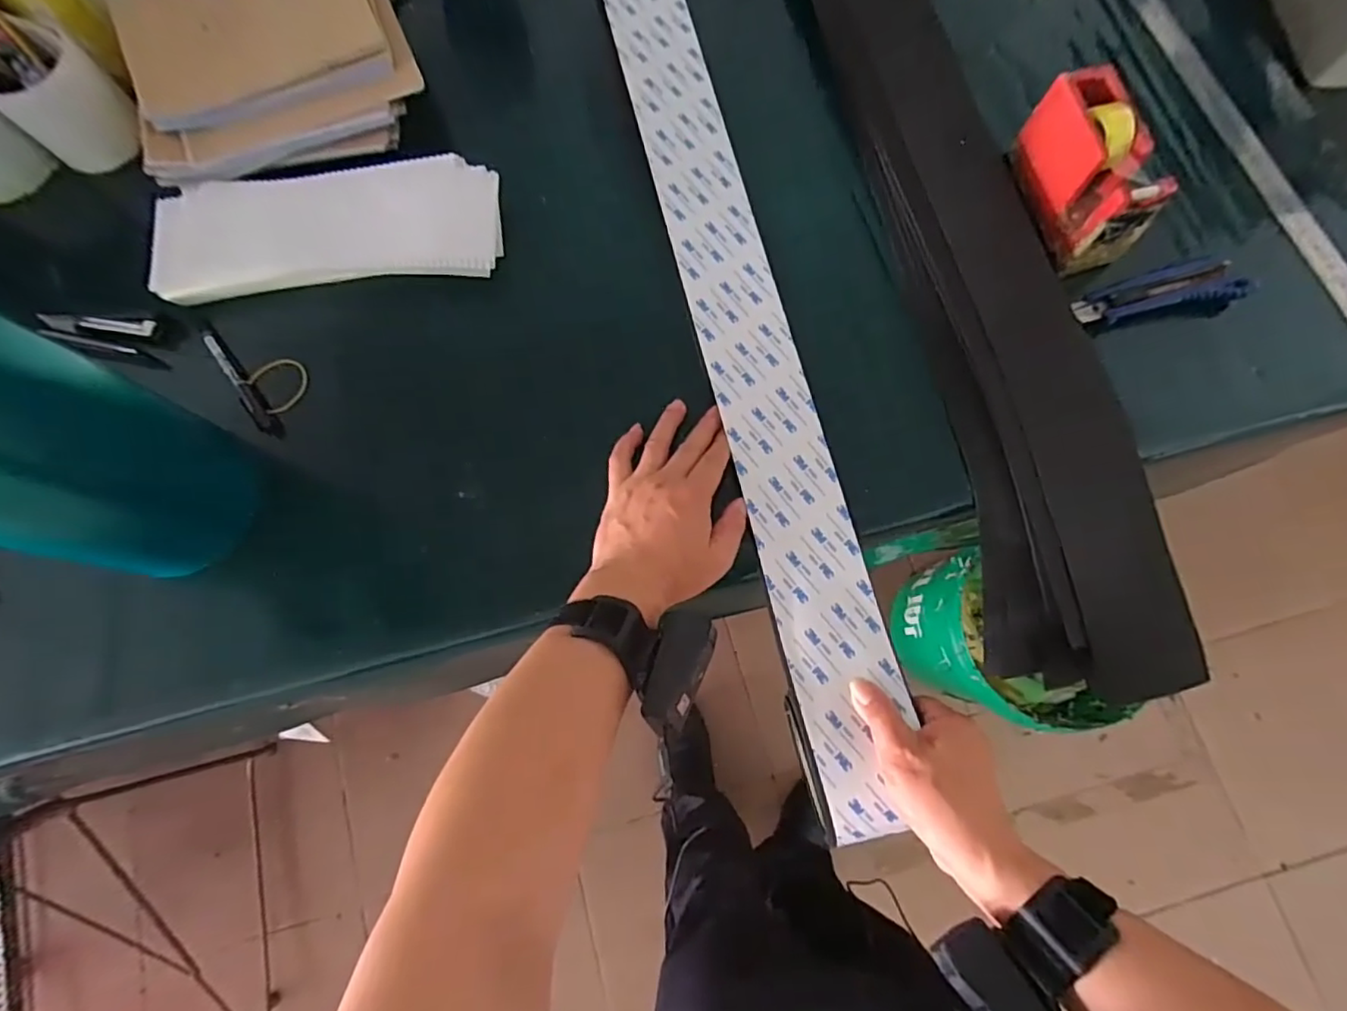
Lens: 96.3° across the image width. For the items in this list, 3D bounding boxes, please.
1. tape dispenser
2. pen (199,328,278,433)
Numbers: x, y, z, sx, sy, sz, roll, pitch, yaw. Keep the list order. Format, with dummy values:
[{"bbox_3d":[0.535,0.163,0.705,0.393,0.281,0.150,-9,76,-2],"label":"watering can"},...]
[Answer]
[{"bbox_3d":[0.343,-0.275,0.506,0.052,0.090,0.139,-13,77,-3],"label":"tape dispenser"},{"bbox_3d":[-0.371,-0.109,0.516,0.015,0.018,0.114,-35,79,-8],"label":"pen"}]

